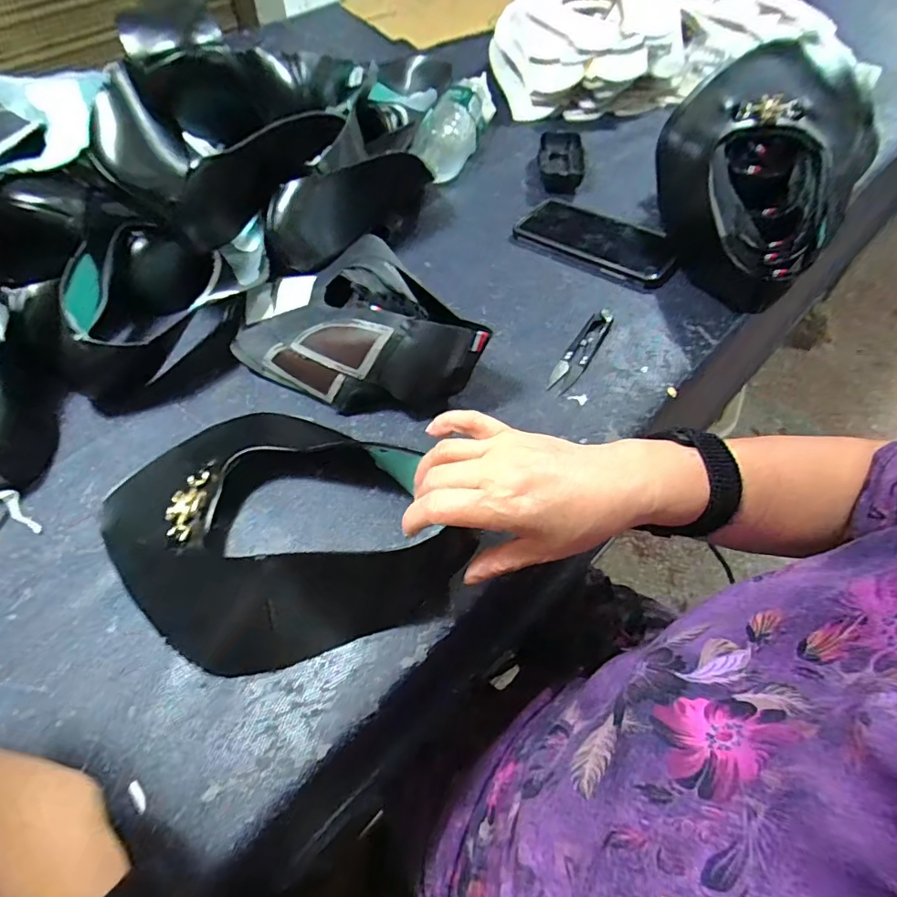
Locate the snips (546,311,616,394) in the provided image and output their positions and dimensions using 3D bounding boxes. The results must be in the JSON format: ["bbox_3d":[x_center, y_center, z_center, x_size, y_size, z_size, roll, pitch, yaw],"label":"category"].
[{"bbox_3d":[0.117,-0.088,0.443,0.022,0.005,0.112,25,59,20],"label":"snips"}]

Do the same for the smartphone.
[{"bbox_3d":[0.156,-0.217,0.533,0.167,0.013,0.089,32,61,24],"label":"smartphone"}]

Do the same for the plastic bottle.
[{"bbox_3d":[0.012,-0.415,0.662,0.058,0.062,0.201,14,55,13],"label":"plastic bottle"}]

